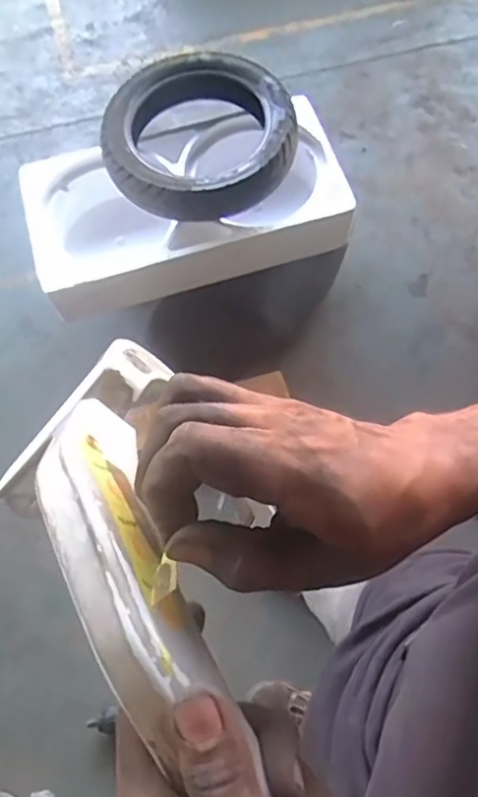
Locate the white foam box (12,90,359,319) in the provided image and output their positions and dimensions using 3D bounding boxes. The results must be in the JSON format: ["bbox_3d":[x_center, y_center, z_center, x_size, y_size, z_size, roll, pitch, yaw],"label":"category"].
[{"bbox_3d":[-0.122,-0.446,1.407,0.727,0.190,0.338,-16,65,-5],"label":"white foam box"}]

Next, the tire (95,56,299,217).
[{"bbox_3d":[-0.089,-0.605,1.353,0.430,0.112,0.423,-1,64,2],"label":"tire"}]

